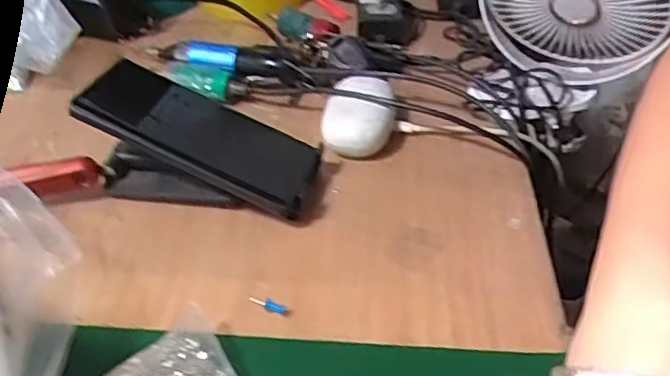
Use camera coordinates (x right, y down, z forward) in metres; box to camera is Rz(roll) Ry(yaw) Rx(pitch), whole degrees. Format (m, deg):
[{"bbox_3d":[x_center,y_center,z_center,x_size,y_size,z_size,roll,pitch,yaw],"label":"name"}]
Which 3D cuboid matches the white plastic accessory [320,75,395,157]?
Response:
[{"bbox_3d":[0.020,-0.061,0.525,0.057,0.031,0.088,3,39,6],"label":"white plastic accessory"}]

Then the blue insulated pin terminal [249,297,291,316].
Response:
[{"bbox_3d":[-0.040,0.071,0.388,0.027,0.004,0.008,14,41,19],"label":"blue insulated pin terminal"}]

